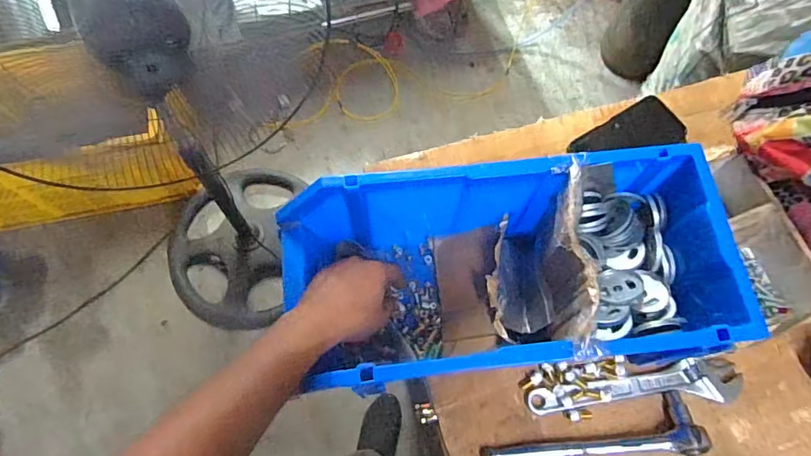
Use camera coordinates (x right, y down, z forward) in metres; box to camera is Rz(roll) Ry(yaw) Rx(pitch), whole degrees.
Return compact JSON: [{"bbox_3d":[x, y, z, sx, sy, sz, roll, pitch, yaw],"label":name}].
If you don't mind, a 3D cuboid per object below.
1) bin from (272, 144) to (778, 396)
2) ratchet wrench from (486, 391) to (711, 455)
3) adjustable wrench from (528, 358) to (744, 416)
[{"bbox_3d":[0.099,0.052,0.536,0.449,0.191,0.222,-3,69,8],"label":"bin"},{"bbox_3d":[0.210,0.226,0.559,0.233,0.044,0.062,-3,69,-3],"label":"ratchet wrench"},{"bbox_3d":[0.273,0.184,0.584,0.253,0.022,0.047,-3,69,-3],"label":"adjustable wrench"}]

